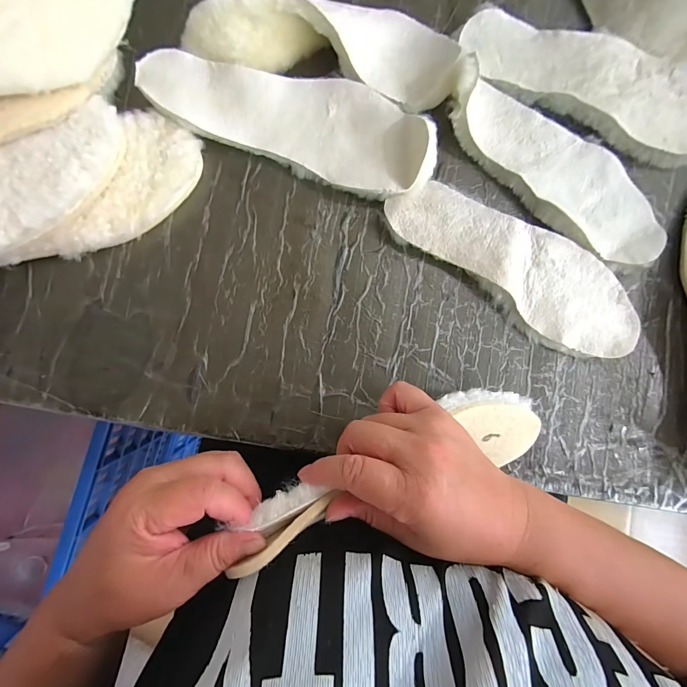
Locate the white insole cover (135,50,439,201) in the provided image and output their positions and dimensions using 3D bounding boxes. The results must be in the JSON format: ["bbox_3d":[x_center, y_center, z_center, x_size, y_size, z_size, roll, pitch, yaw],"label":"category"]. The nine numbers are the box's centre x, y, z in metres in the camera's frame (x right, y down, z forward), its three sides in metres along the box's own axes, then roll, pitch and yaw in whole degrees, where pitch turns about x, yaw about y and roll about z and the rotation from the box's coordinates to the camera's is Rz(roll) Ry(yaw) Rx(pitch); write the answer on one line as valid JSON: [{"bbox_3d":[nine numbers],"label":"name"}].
[{"bbox_3d":[-0.043,-0.210,0.321,0.258,0.030,0.090,19,87,-3],"label":"white insole cover"}]

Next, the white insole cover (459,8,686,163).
[{"bbox_3d":[0.251,-0.268,0.355,0.266,0.014,0.097,18,87,-3],"label":"white insole cover"}]

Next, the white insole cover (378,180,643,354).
[{"bbox_3d":[0.170,-0.078,0.343,0.260,0.014,0.090,34,86,-2],"label":"white insole cover"}]

